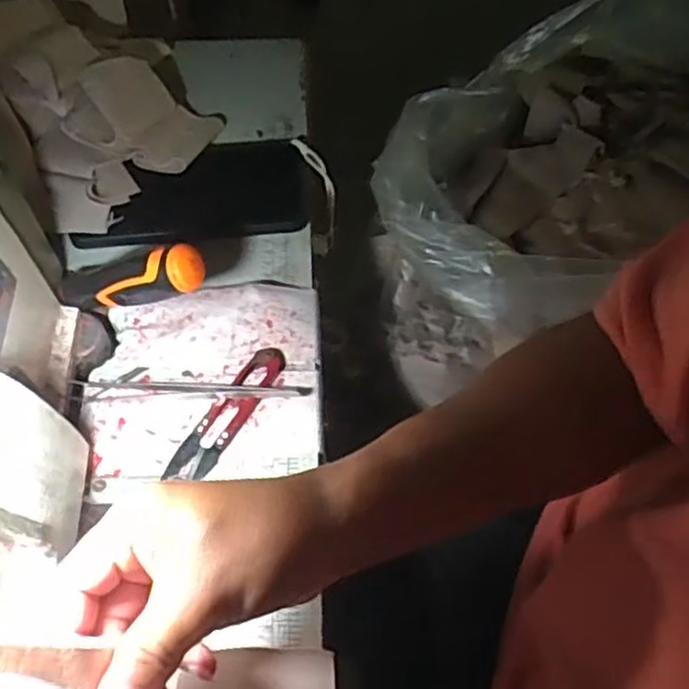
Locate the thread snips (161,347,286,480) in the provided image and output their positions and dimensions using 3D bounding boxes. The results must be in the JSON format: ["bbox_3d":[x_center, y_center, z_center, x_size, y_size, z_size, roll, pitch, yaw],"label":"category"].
[{"bbox_3d":[-0.070,0.042,0.430,0.024,0.011,0.102,29,63,13],"label":"thread snips"}]

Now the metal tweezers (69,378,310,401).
[{"bbox_3d":[-0.096,0.028,0.435,0.146,0.008,0.016,2,60,-2],"label":"metal tweezers"}]

